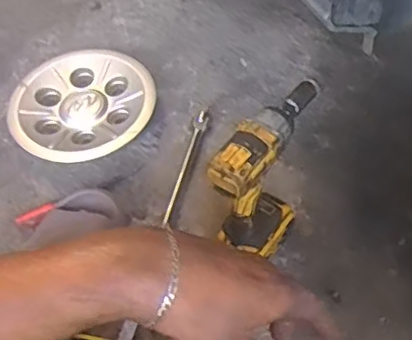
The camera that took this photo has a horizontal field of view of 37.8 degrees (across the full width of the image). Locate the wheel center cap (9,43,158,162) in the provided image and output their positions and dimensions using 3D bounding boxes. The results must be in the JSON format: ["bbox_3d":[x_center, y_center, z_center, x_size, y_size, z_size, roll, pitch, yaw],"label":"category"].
[{"bbox_3d":[-0.219,-0.122,1.063,0.247,0.039,0.237,0,54,1],"label":"wheel center cap"}]

